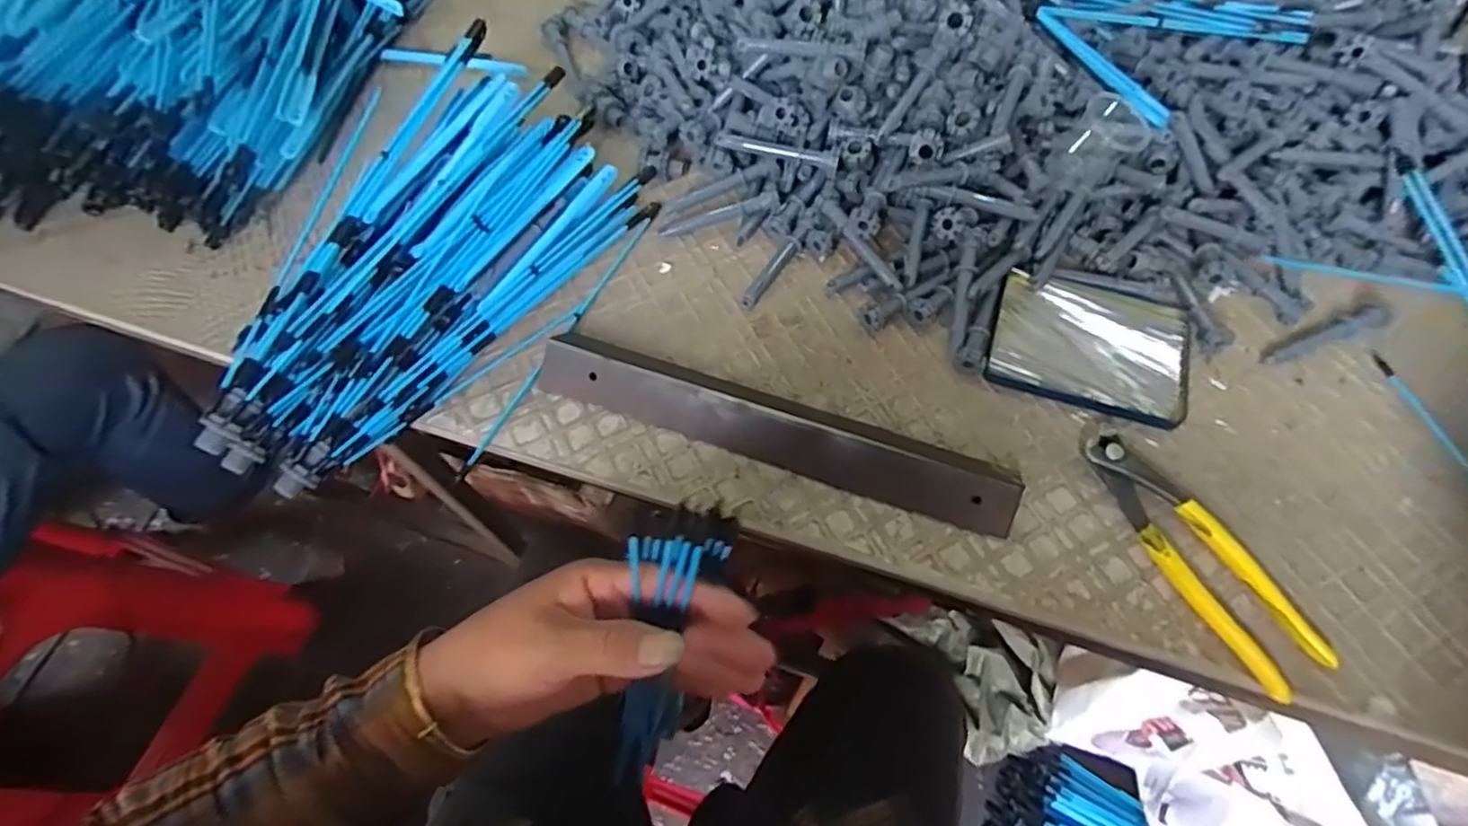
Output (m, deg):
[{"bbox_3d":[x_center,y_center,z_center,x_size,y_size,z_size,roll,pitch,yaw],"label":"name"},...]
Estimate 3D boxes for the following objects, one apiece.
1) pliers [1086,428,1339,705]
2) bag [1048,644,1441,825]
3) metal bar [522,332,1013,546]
[{"bbox_3d":[0.275,0.081,0.409,0.049,0.015,0.166,-25,66,-12],"label":"pliers"},{"bbox_3d":[0.495,0.379,0.709,0.244,0.256,0.169,22,66,11],"label":"bag"},{"bbox_3d":[0.022,0.006,0.446,0.316,0.026,0.046,18,65,10],"label":"metal bar"}]

